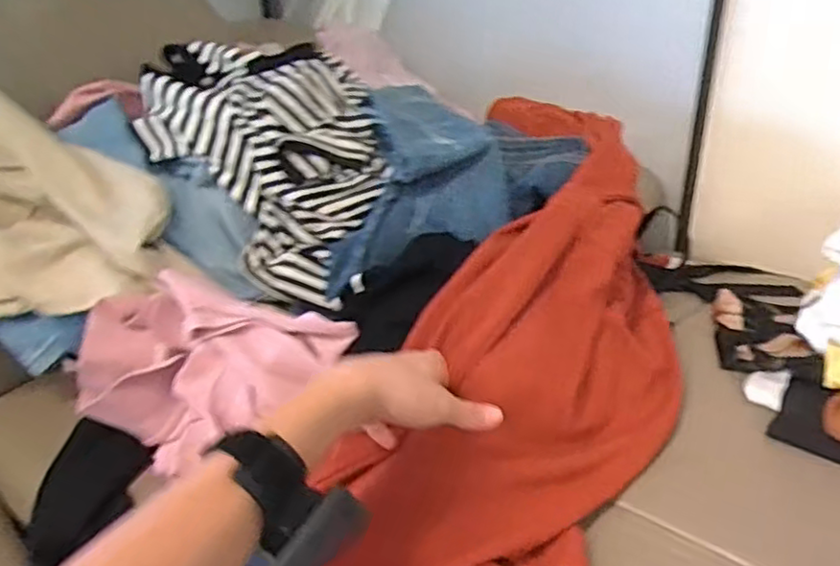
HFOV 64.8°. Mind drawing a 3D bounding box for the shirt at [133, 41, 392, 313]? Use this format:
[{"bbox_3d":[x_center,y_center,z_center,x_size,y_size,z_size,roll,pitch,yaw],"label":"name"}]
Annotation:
[{"bbox_3d":[-0.176,-0.168,0.840,0.378,0.197,0.247,23,39,36],"label":"shirt"}]

